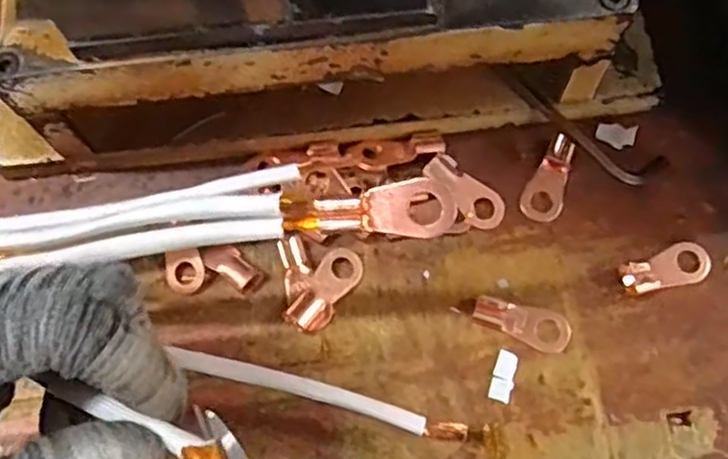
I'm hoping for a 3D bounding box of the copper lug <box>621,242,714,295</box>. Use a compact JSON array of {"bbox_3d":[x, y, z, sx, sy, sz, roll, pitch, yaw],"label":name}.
[{"bbox_3d":[0.134,0.018,0.323,0.041,0.006,0.018,-21,73,-5],"label":"copper lug"}]

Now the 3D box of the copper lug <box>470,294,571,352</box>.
[{"bbox_3d":[0.069,0.040,0.317,0.042,0.008,0.017,17,73,7],"label":"copper lug"}]

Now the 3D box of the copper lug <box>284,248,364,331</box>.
[{"bbox_3d":[-0.016,0.027,0.323,0.017,0.010,0.041,33,76,11],"label":"copper lug"}]

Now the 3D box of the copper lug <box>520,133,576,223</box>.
[{"bbox_3d":[0.087,-0.024,0.337,0.018,0.008,0.041,25,74,9],"label":"copper lug"}]

